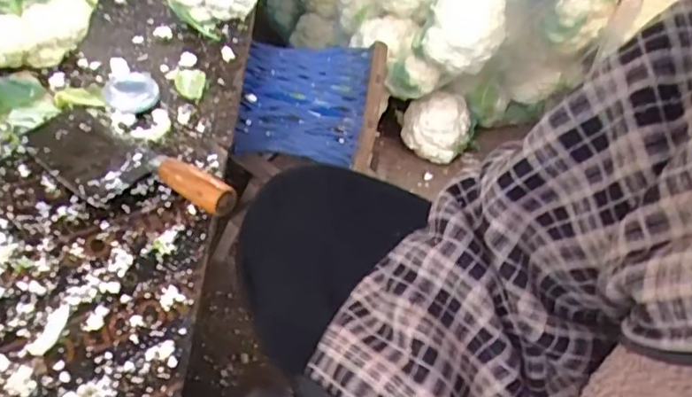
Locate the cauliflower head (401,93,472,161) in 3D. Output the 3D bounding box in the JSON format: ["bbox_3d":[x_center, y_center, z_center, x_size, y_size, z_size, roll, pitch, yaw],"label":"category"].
[{"bbox_3d":[0.190,-0.147,1.191,0.142,0.128,0.095,3,46,1],"label":"cauliflower head"}]

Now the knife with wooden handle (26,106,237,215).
[{"bbox_3d":[-0.246,-0.039,0.601,0.295,0.029,0.089,29,51,27],"label":"knife with wooden handle"}]

